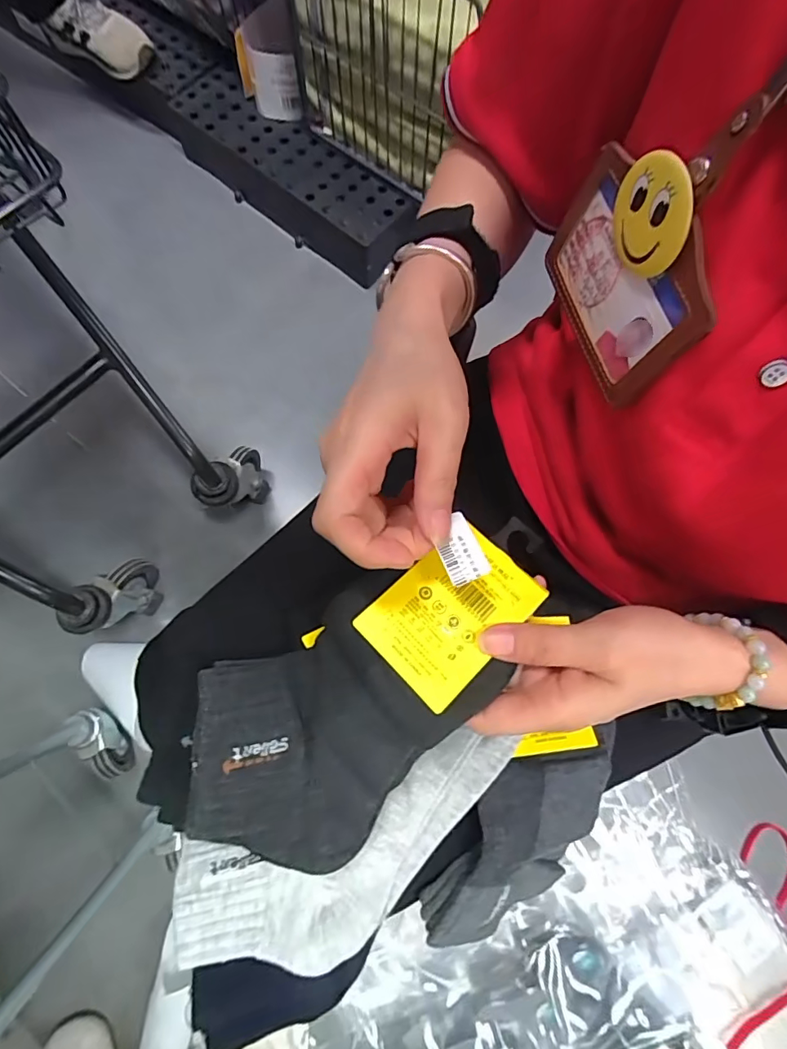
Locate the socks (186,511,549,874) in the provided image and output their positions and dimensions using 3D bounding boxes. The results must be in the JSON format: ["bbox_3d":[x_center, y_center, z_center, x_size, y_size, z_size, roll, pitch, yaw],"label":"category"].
[{"bbox_3d":[-0.013,0.078,0.247,0.186,0.055,0.099,-42,79,1],"label":"socks"}]

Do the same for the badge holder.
[{"bbox_3d":[0.103,-0.114,0.226,0.005,0.076,0.098,-12,73,-15],"label":"badge holder"}]

